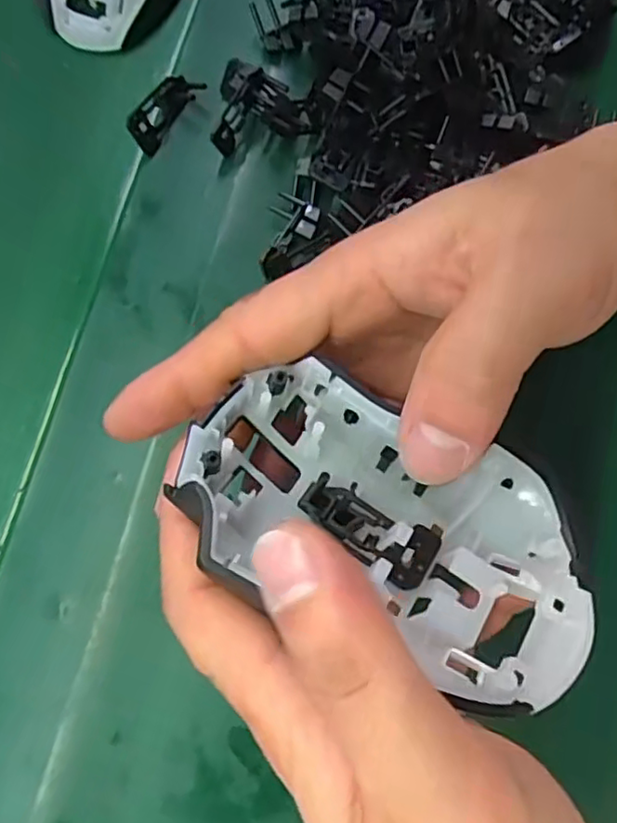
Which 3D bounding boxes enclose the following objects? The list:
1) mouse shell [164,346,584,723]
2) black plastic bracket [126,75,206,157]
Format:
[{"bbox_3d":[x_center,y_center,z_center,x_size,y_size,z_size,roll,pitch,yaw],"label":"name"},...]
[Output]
[{"bbox_3d":[0.022,0.031,0.176,0.115,0.044,0.063,27,80,5],"label":"mouse shell"},{"bbox_3d":[-0.074,-0.151,0.314,0.019,0.019,0.042,42,81,9],"label":"black plastic bracket"}]

